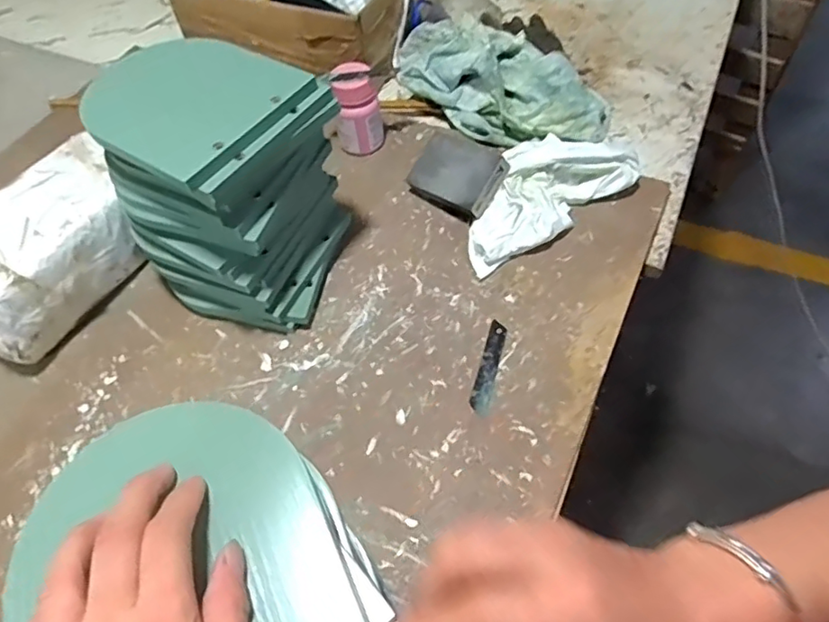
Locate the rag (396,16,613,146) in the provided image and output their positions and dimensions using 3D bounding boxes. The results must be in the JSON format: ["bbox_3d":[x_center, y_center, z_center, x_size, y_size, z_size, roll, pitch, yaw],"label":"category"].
[{"bbox_3d":[0.109,-0.313,0.759,0.180,0.096,0.297,-38,60,-19],"label":"rag"}]

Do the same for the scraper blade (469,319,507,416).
[{"bbox_3d":[0.071,0.051,0.547,0.020,0.004,0.100,9,57,12],"label":"scraper blade"}]

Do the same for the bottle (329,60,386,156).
[{"bbox_3d":[-0.070,-0.245,0.709,0.056,0.099,0.052,-8,55,0],"label":"bottle"}]

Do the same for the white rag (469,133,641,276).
[{"bbox_3d":[0.132,-0.136,0.647,0.215,0.041,0.119,-33,59,-17],"label":"white rag"}]

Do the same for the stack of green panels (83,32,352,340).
[{"bbox_3d":[-0.178,-0.115,0.560,0.186,0.212,0.173,18,59,17],"label":"stack of green panels"}]

